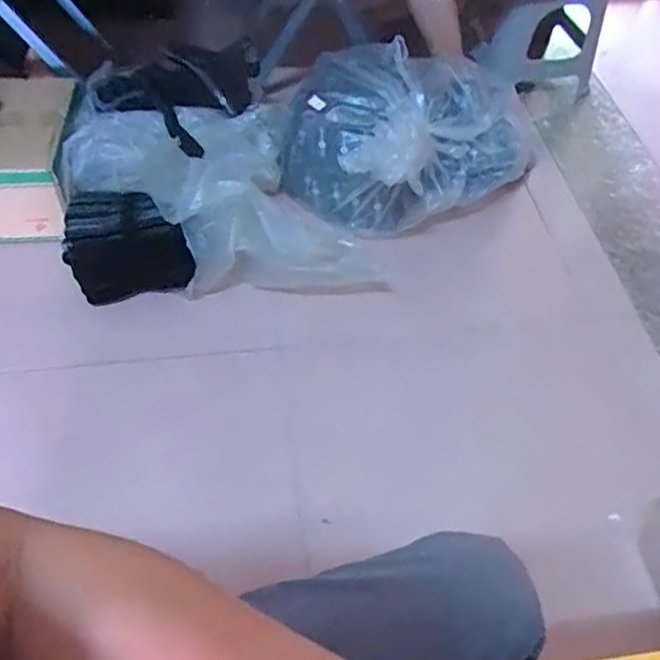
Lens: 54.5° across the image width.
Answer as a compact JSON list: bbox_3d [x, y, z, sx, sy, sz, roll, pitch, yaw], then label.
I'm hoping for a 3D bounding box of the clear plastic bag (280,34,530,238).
[{"bbox_3d":[0.125,-0.418,1.323,0.431,0.227,0.377,-27,60,-21],"label":"clear plastic bag"}]

